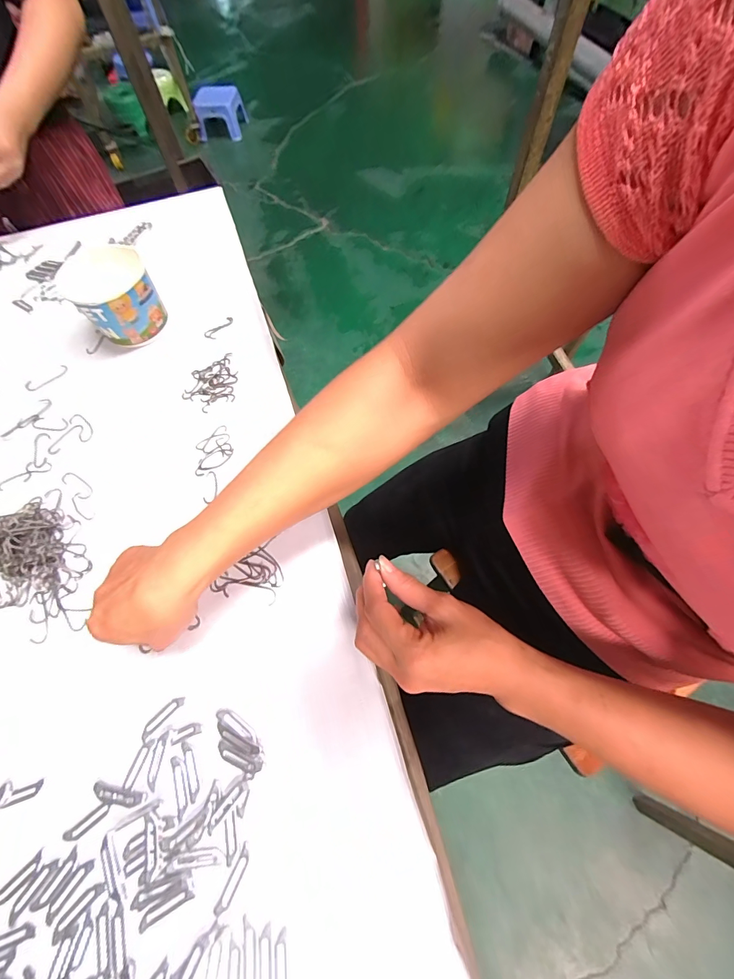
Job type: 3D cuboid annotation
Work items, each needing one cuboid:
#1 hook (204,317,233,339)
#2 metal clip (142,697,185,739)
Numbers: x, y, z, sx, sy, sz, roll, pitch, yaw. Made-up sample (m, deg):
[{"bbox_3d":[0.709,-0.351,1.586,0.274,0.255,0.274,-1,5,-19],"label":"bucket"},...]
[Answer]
[{"bbox_3d":[-0.187,-0.205,0.479,0.018,0.004,0.041,30,69,14],"label":"hook"},{"bbox_3d":[-0.164,0.180,0.303,0.037,0.004,0.009,-41,71,-16],"label":"metal clip"}]

